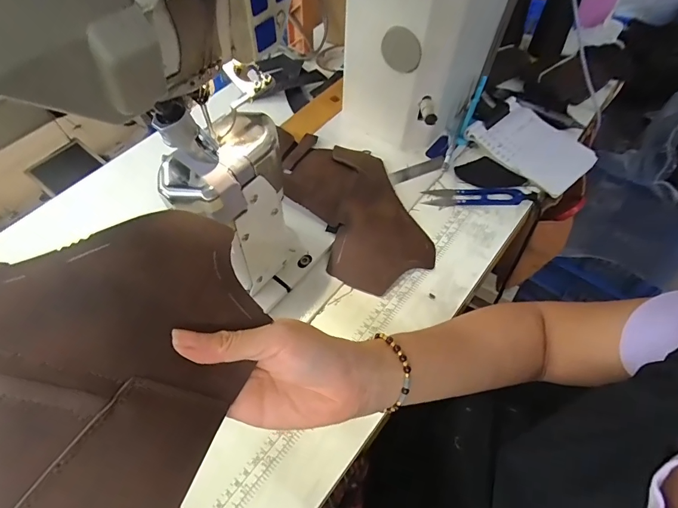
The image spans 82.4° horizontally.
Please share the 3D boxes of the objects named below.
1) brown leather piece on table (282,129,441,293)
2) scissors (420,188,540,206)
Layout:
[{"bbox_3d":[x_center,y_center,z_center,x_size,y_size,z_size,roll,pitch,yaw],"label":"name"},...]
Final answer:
[{"bbox_3d":[0.013,-0.063,0.466,0.126,0.044,0.222,-21,56,-9],"label":"brown leather piece on table"},{"bbox_3d":[0.172,-0.072,0.475,0.133,0.011,0.026,2,55,7],"label":"scissors"}]

